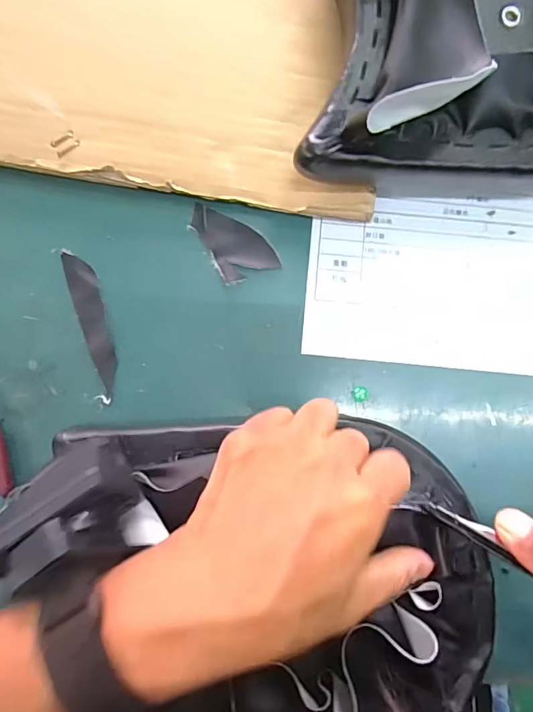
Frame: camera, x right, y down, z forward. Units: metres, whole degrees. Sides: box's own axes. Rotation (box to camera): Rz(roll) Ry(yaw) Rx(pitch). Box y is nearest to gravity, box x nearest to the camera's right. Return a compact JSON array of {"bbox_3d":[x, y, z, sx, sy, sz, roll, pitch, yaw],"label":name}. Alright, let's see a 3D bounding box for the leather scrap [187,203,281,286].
[{"bbox_3d":[-0.023,-0.075,0.299,0.036,0.004,0.059,-34,88,-3],"label":"leather scrap"}]

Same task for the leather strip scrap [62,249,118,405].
[{"bbox_3d":[-0.110,-0.020,0.296,0.018,0.004,0.098,-16,87,-2],"label":"leather strip scrap"}]

